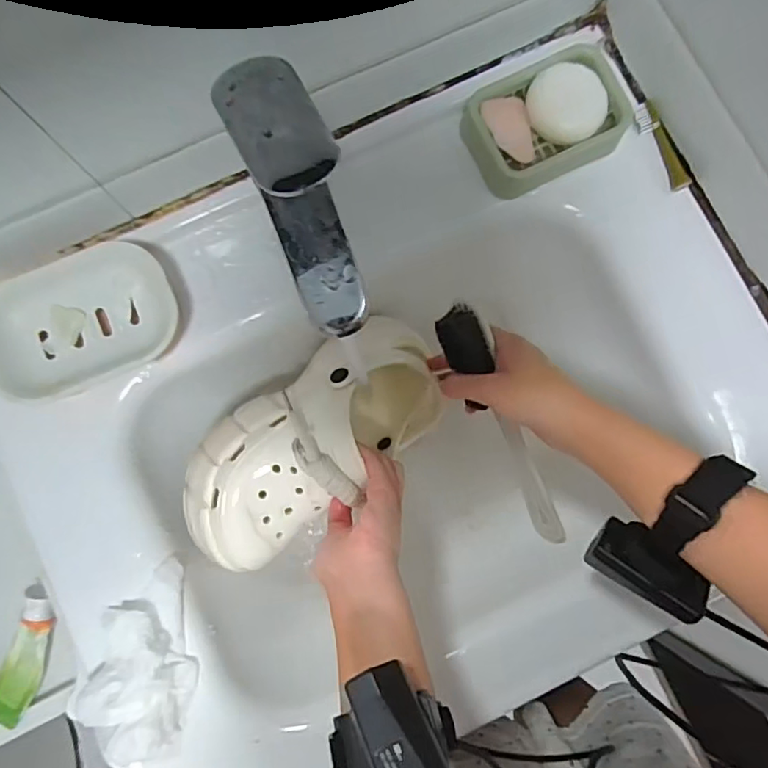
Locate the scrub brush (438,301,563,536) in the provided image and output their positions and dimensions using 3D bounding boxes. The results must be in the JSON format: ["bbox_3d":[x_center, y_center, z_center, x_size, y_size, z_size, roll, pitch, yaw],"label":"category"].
[{"bbox_3d":[0.099,0.042,0.438,0.033,0.036,0.225,-28,116,-4],"label":"scrub brush"}]

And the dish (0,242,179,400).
[{"bbox_3d":[-0.230,-0.046,0.418,0.140,0.026,0.095,-21,84,-3],"label":"dish"}]

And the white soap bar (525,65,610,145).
[{"bbox_3d":[0.149,-0.227,0.451,0.063,0.027,0.056,12,83,1],"label":"white soap bar"}]

